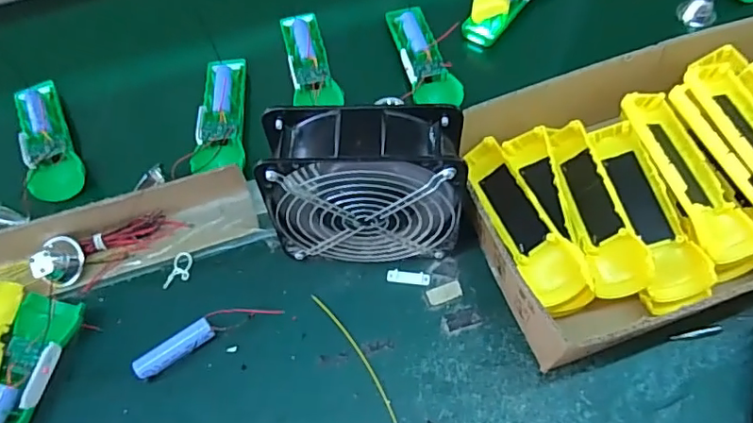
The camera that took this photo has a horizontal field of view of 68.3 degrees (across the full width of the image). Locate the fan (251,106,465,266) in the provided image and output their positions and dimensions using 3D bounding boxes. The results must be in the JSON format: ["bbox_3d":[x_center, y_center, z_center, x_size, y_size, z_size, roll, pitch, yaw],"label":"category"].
[{"bbox_3d":[-0.006,-0.015,0.448,0.144,0.146,0.065,2,59,4],"label":"fan"}]

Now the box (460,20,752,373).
[{"bbox_3d":[0.286,-0.043,0.490,0.427,0.075,0.236,-19,60,-8],"label":"box"}]

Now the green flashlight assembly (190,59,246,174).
[{"bbox_3d":[-0.162,-0.105,0.583,0.046,0.022,0.151,-5,59,0],"label":"green flashlight assembly"}]

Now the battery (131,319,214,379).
[{"bbox_3d":[-0.164,0.114,0.455,0.065,0.019,0.019,-29,62,-14],"label":"battery"}]

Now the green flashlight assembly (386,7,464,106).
[{"bbox_3d":[0.050,-0.179,0.618,0.050,0.019,0.154,-13,59,-4],"label":"green flashlight assembly"}]

